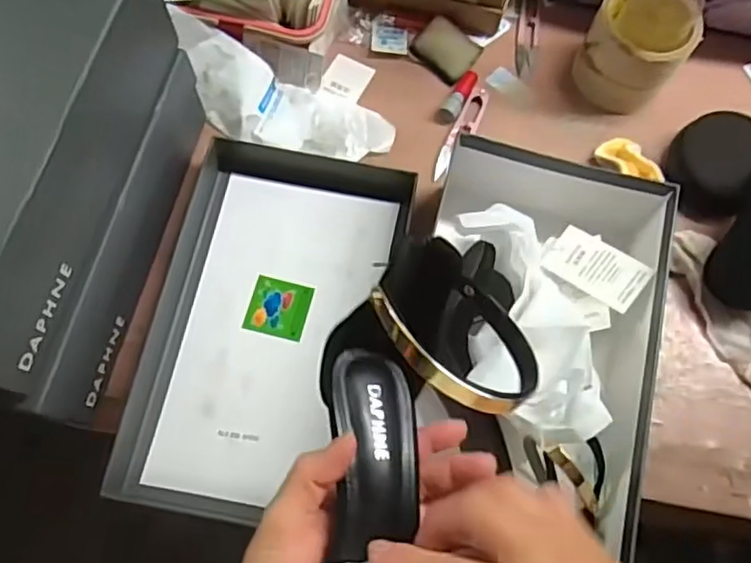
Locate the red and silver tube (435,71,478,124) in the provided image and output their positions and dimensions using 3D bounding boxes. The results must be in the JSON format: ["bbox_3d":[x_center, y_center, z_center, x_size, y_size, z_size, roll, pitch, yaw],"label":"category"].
[{"bbox_3d":[0.078,-0.175,0.609,0.020,0.012,0.059,31,73,8],"label":"red and silver tube"}]

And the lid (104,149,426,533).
[{"bbox_3d":[-0.090,0.035,0.529,0.172,0.036,0.303,14,72,3],"label":"lid"}]

